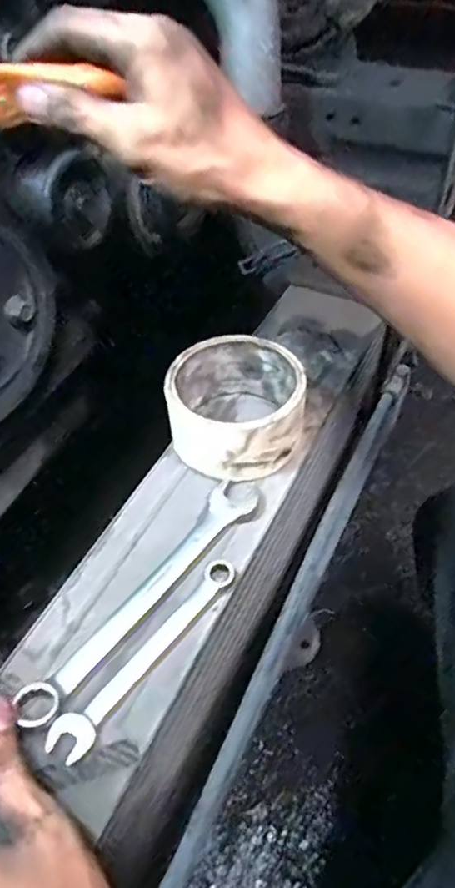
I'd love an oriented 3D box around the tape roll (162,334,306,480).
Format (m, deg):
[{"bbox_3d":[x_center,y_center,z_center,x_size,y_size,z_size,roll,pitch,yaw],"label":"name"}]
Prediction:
[{"bbox_3d":[0.005,-0.025,0.395,0.087,0.051,0.084,0,47,0],"label":"tape roll"}]

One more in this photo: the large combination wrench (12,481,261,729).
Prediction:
[{"bbox_3d":[-0.042,0.084,0.334,0.028,0.013,0.174,29,53,24],"label":"large combination wrench"}]

